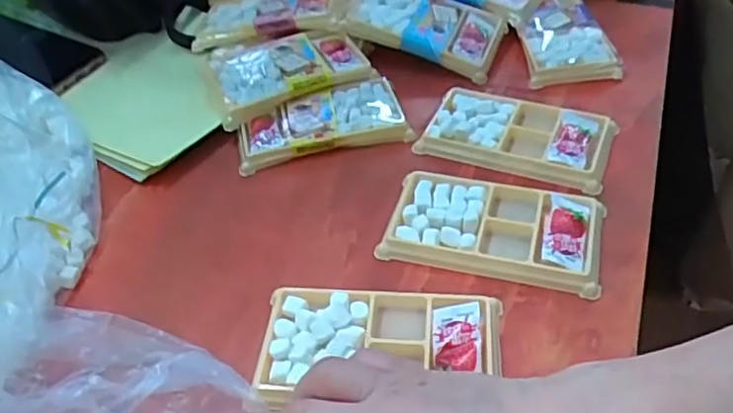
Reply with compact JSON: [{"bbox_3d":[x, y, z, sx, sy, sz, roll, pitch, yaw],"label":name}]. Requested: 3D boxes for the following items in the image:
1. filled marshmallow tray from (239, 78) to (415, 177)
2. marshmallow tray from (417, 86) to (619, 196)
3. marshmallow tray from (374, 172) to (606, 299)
[{"bbox_3d":[-0.037,-0.068,0.514,0.132,0.021,0.070,-11,44,-5],"label":"filled marshmallow tray"},{"bbox_3d":[0.115,-0.058,0.486,0.137,0.017,0.077,15,48,20],"label":"marshmallow tray"},{"bbox_3d":[0.084,0.013,0.421,0.135,0.014,0.076,10,46,16],"label":"marshmallow tray"}]

